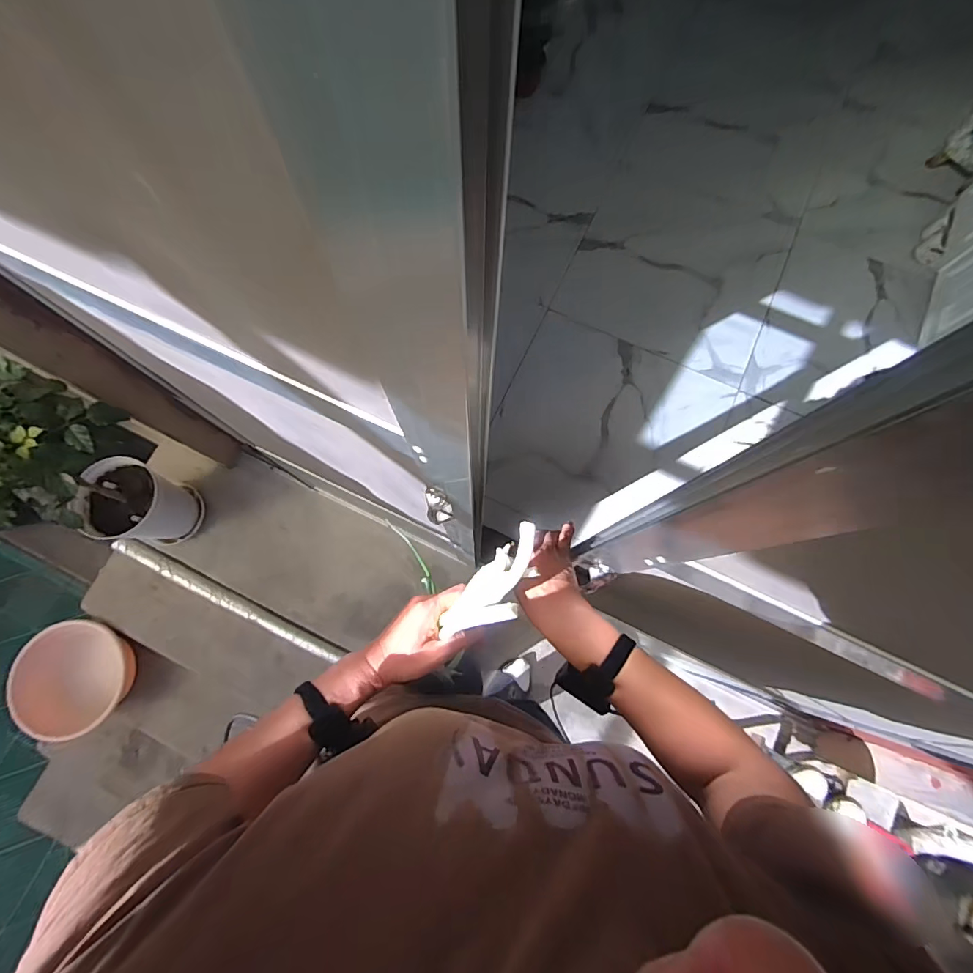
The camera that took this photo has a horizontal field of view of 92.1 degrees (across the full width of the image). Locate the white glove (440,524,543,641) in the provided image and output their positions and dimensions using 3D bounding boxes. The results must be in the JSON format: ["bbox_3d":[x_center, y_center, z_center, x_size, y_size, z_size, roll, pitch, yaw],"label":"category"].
[{"bbox_3d":[0.012,0.105,0.479,0.054,0.183,0.027,39,38,8],"label":"white glove"}]

